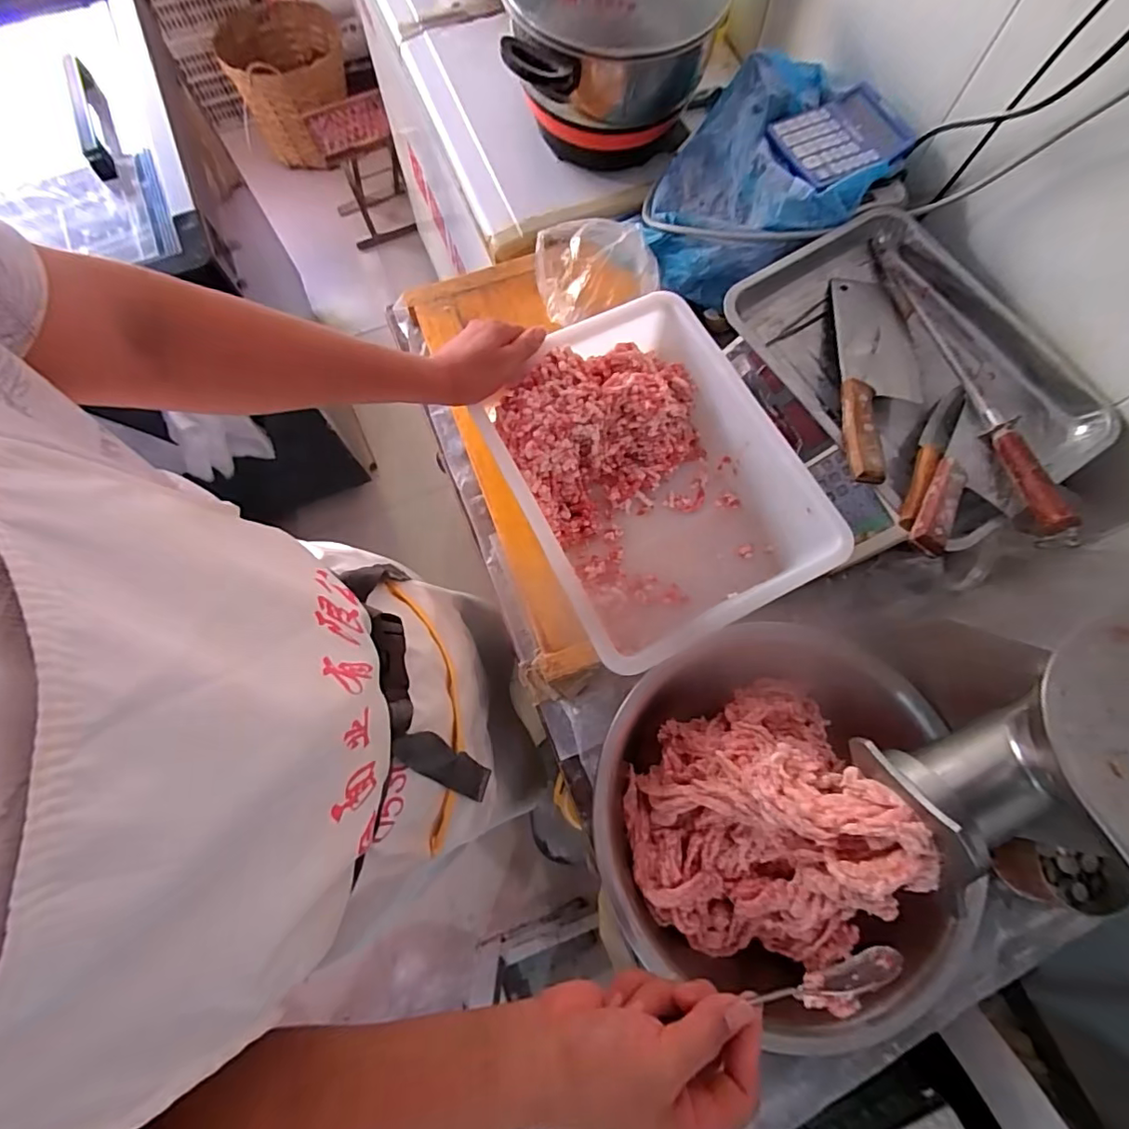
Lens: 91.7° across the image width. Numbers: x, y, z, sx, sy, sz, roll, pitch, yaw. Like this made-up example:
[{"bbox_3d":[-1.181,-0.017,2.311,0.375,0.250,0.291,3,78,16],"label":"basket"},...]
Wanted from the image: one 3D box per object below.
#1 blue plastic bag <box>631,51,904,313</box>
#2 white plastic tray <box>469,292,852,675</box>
[{"bbox_3d":[0.258,-0.507,0.730,0.342,0.129,0.241,-37,77,-10],"label":"blue plastic bag"},{"bbox_3d":[0.091,-0.093,0.626,0.281,0.122,0.363,-26,75,-7],"label":"white plastic tray"}]

